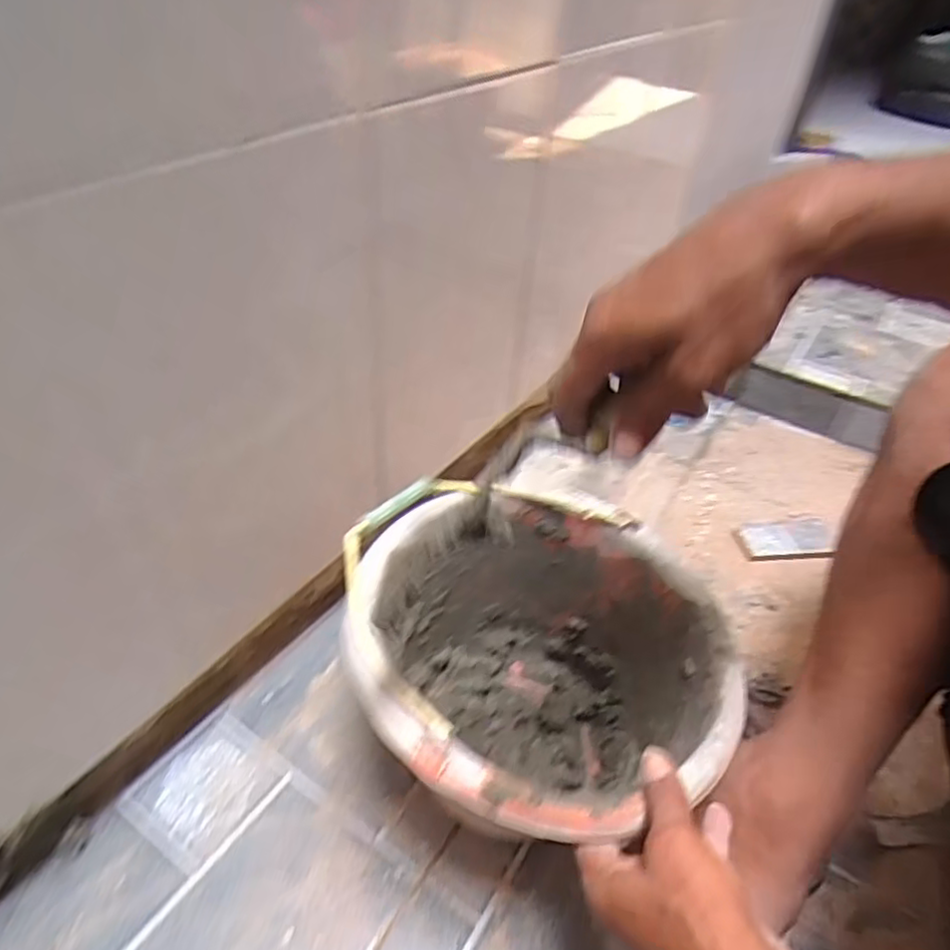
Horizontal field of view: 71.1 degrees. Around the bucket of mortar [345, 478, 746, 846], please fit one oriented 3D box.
[{"bbox_3d":[0.042,0.173,0.554,0.264,0.200,0.285,3,40,-3],"label":"bucket of mortar"}]

